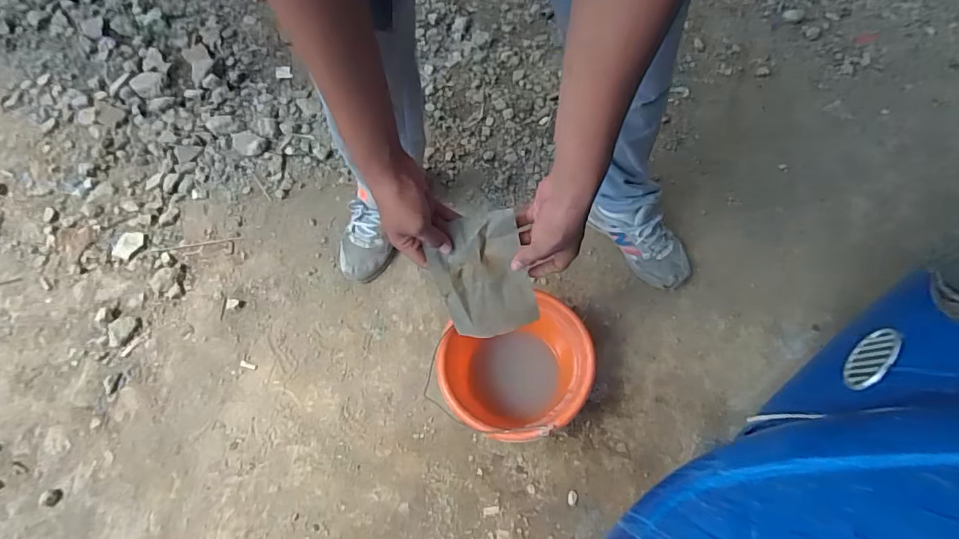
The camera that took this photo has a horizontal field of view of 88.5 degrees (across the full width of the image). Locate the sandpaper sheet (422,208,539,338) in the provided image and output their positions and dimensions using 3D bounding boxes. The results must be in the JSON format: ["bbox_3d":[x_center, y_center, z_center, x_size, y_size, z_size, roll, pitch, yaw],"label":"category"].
[{"bbox_3d":[0.005,0.016,0.598,0.107,0.166,0.022,-16,28,1],"label":"sandpaper sheet"}]

